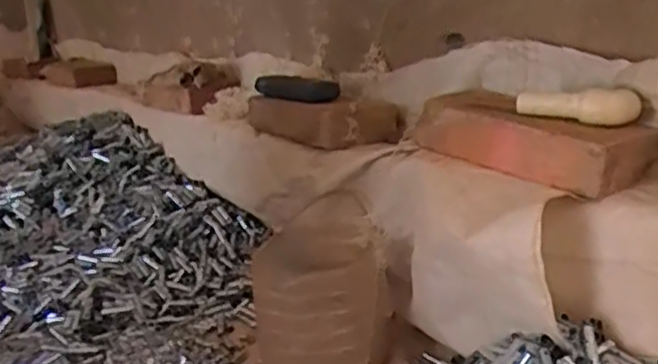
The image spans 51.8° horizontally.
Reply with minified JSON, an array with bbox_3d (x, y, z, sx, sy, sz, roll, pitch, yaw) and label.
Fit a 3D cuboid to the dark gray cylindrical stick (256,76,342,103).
[{"bbox_3d":[-0.048,-0.145,1.061,0.135,0.036,0.024,3,15,21],"label":"dark gray cylindrical stick"}]

